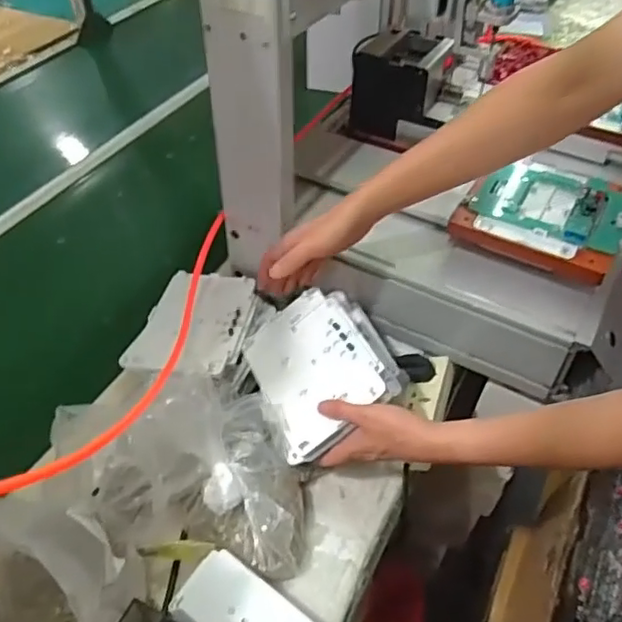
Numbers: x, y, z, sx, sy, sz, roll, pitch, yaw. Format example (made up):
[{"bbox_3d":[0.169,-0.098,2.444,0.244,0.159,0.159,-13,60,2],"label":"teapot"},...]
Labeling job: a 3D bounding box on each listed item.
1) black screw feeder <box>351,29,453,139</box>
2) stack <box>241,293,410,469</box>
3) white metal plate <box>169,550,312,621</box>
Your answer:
[{"bbox_3d":[0.150,-0.369,0.986,0.147,0.127,0.130,20,50,16],"label":"black screw feeder"},{"bbox_3d":[0.010,0.063,0.752,0.160,0.031,0.191,-37,51,8],"label":"stack"},{"bbox_3d":[-0.069,0.319,0.635,0.146,0.016,0.078,30,52,19],"label":"white metal plate"}]

